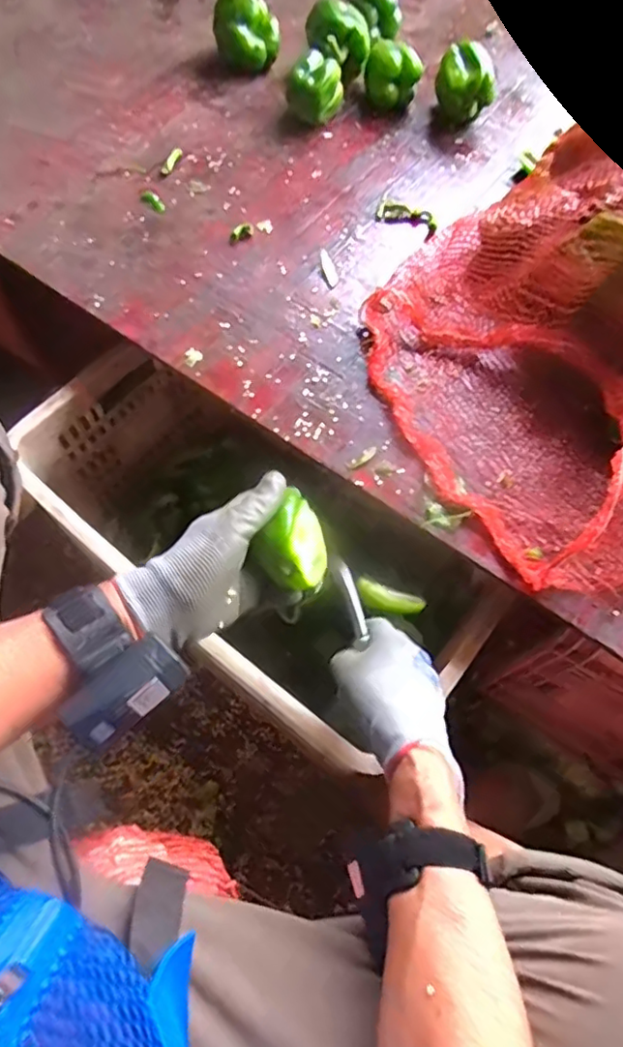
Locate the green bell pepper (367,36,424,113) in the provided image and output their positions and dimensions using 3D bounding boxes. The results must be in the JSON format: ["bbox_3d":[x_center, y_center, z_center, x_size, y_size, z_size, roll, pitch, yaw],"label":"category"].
[{"bbox_3d":[0.105,-0.578,0.773,0.072,0.055,0.083,7,65,1],"label":"green bell pepper"}]

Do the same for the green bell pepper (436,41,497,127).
[{"bbox_3d":[0.195,-0.552,0.758,0.076,0.067,0.085,12,65,3],"label":"green bell pepper"}]

